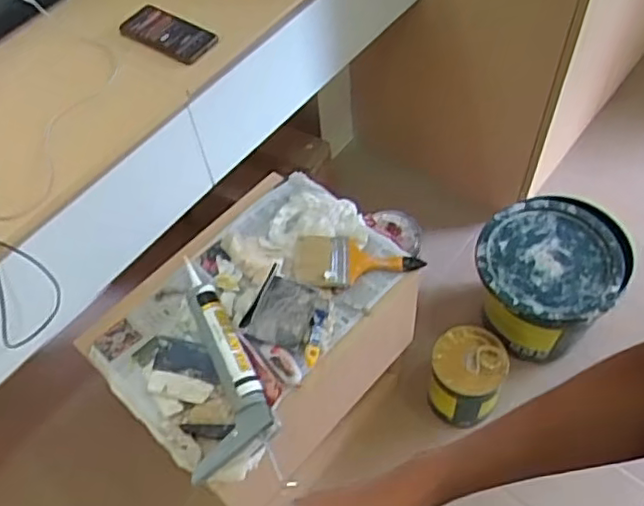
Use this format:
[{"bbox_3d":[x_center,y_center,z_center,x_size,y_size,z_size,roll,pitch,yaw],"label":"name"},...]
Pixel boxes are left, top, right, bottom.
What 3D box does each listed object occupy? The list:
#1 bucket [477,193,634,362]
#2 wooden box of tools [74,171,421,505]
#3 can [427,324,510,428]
[{"bbox_3d":[0.481,0.073,1.415,0.276,0.285,0.280,34,66,24],"label":"bucket"},{"bbox_3d":[-0.098,0.188,1.289,0.364,0.538,0.558,29,64,22],"label":"wooden box of tools"},{"bbox_3d":[0.318,0.273,1.402,0.156,0.182,0.157,-2,57,3],"label":"can"}]

